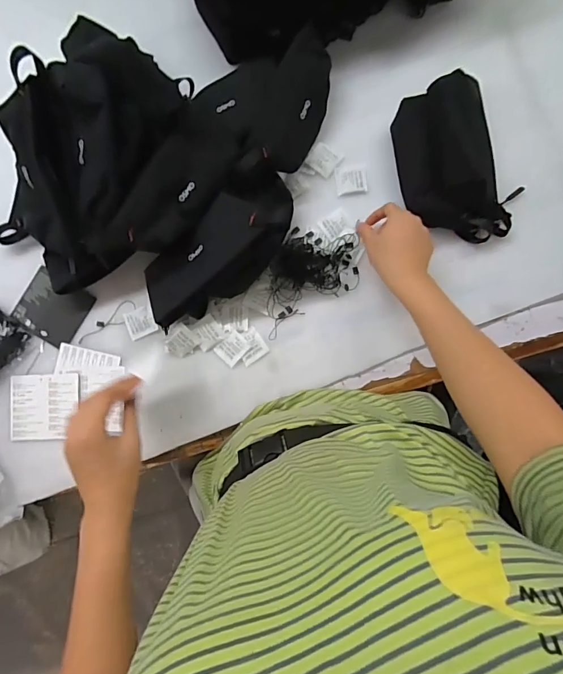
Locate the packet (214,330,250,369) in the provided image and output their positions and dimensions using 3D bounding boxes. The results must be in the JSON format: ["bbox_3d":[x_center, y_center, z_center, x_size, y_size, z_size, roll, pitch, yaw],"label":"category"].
[{"bbox_3d":[-0.066,0.016,0.565,0.040,0.007,0.035,-45,86,-1],"label":"packet"}]

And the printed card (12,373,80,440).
[{"bbox_3d":[-0.330,0.098,0.582,0.094,0.009,0.090,0,87,3],"label":"printed card"}]

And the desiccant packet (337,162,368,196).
[{"bbox_3d":[0.098,-0.219,0.580,0.041,0.005,0.040,-6,86,2],"label":"desiccant packet"}]

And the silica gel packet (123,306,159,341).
[{"bbox_3d":[-0.195,-0.020,0.578,0.040,0.004,0.040,-23,86,1],"label":"silica gel packet"}]

